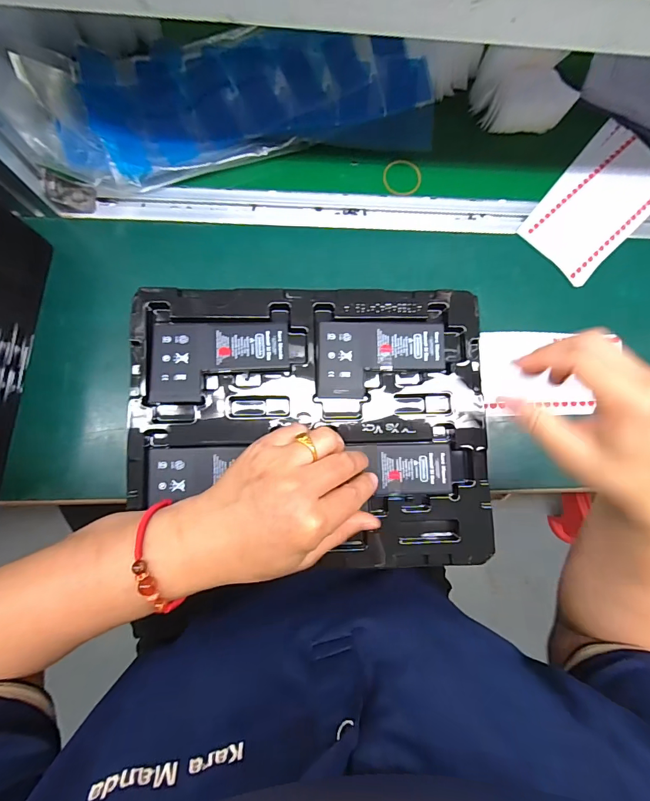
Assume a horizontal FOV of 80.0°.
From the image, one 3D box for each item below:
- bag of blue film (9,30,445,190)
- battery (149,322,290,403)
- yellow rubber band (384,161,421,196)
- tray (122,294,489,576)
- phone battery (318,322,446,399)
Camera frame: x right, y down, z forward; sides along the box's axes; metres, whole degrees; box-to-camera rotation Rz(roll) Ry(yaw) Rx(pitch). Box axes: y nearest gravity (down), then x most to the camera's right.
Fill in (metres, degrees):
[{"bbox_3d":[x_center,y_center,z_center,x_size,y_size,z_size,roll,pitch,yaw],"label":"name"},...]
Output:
[{"bbox_3d":[-0.089,-0.332,0.425,0.418,0.059,0.163,-14,84,-7],"label":"bag of blue film"},{"bbox_3d":[-0.081,-0.030,0.300,0.103,0.006,0.062,-1,82,-5],"label":"battery"},{"bbox_3d":[0.092,-0.264,0.458,0.044,0.006,0.046,0,90,-7],"label":"yellow rubber band"},{"bbox_3d":[-0.008,0.018,0.303,0.273,0.015,0.212,0,82,-5],"label":"tray"},{"bbox_3d":[0.047,-0.033,0.315,0.102,0.005,0.061,0,82,-5],"label":"phone battery"}]

